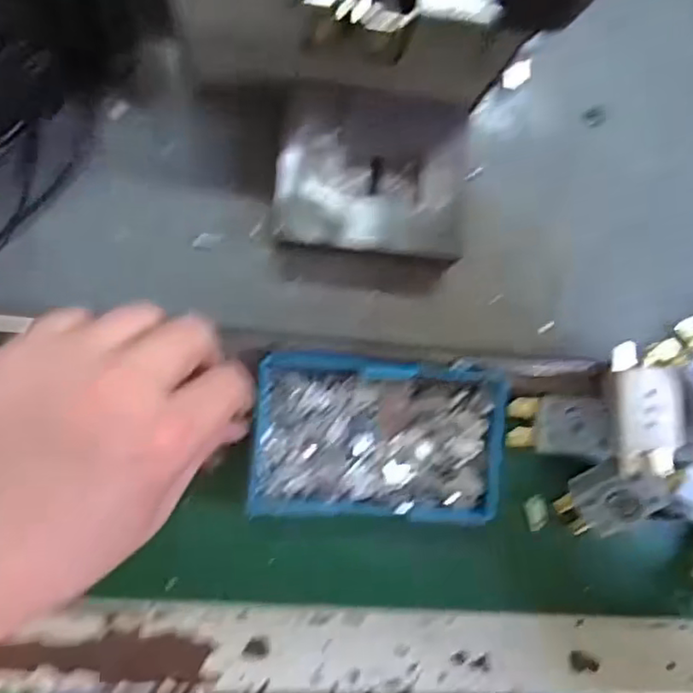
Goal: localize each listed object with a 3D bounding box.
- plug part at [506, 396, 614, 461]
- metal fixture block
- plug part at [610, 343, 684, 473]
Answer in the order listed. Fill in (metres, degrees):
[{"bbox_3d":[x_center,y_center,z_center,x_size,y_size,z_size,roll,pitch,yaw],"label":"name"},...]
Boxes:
[{"bbox_3d":[0.108,0.040,0.310,0.045,0.015,0.029,3,85,16],"label":"plug part"},{"bbox_3d":[0.010,-0.073,0.268,0.079,0.029,0.067,5,87,-8],"label":"metal fixture block"},{"bbox_3d":[0.140,0.029,0.290,0.030,0.020,0.062,-5,88,-9],"label":"plug part"}]

